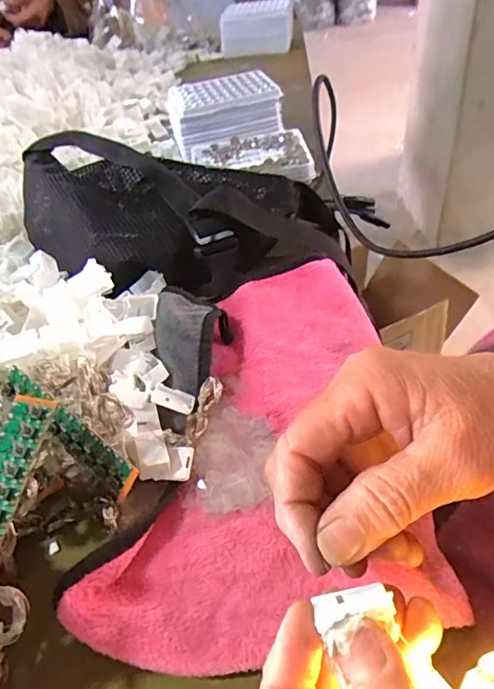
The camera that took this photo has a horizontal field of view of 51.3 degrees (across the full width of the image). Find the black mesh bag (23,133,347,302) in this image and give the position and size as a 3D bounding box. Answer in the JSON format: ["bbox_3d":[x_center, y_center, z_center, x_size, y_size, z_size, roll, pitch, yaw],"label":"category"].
[{"bbox_3d":[-0.066,-0.110,0.450,0.289,0.093,0.124,-1,45,10],"label":"black mesh bag"}]

